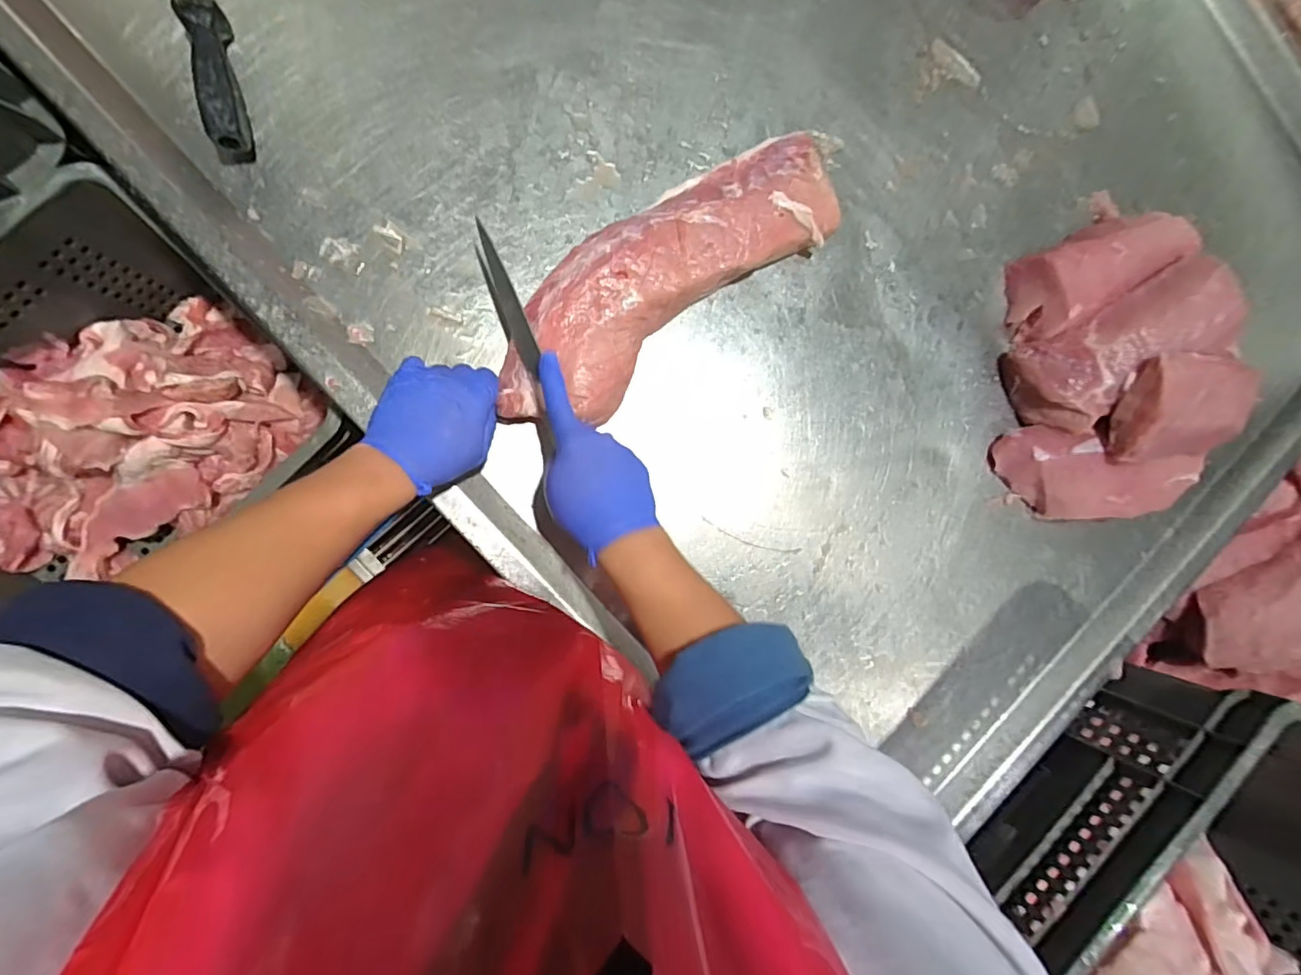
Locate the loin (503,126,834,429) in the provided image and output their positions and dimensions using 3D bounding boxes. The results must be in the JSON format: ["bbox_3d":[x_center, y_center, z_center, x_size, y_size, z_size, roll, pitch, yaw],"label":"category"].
[{"bbox_3d":[0.018,-0.208,0.547,0.398,0.048,0.135,-38,95,-9],"label":"loin"}]

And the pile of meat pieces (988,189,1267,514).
[{"bbox_3d":[0.517,-0.148,0.600,0.222,0.105,0.368,7,88,-9],"label":"pile of meat pieces"}]

